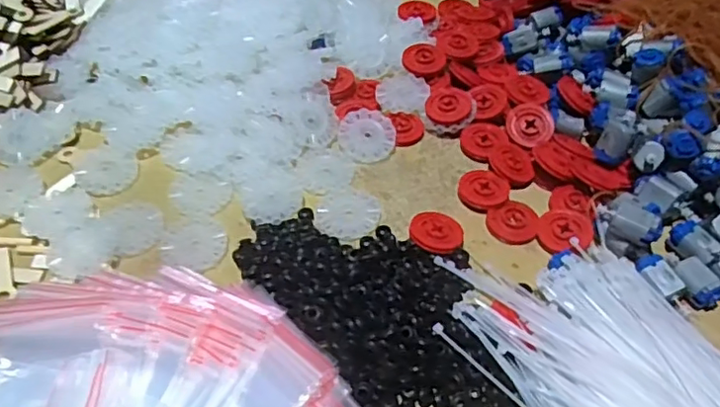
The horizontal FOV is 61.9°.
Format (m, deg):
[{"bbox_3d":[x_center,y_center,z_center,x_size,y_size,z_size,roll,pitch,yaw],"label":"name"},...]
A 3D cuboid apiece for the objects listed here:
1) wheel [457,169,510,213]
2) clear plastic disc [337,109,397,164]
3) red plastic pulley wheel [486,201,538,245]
[{"bbox_3d":[0.080,-0.009,0.388,0.031,0.010,0.029,1,51,-1],"label":"wheel"},{"bbox_3d":[0.005,-0.048,0.421,0.040,0.004,0.040,1,71,-2],"label":"clear plastic disc"},{"bbox_3d":[0.094,0.011,0.375,0.029,0.007,0.029,1,51,-1],"label":"red plastic pulley wheel"}]

